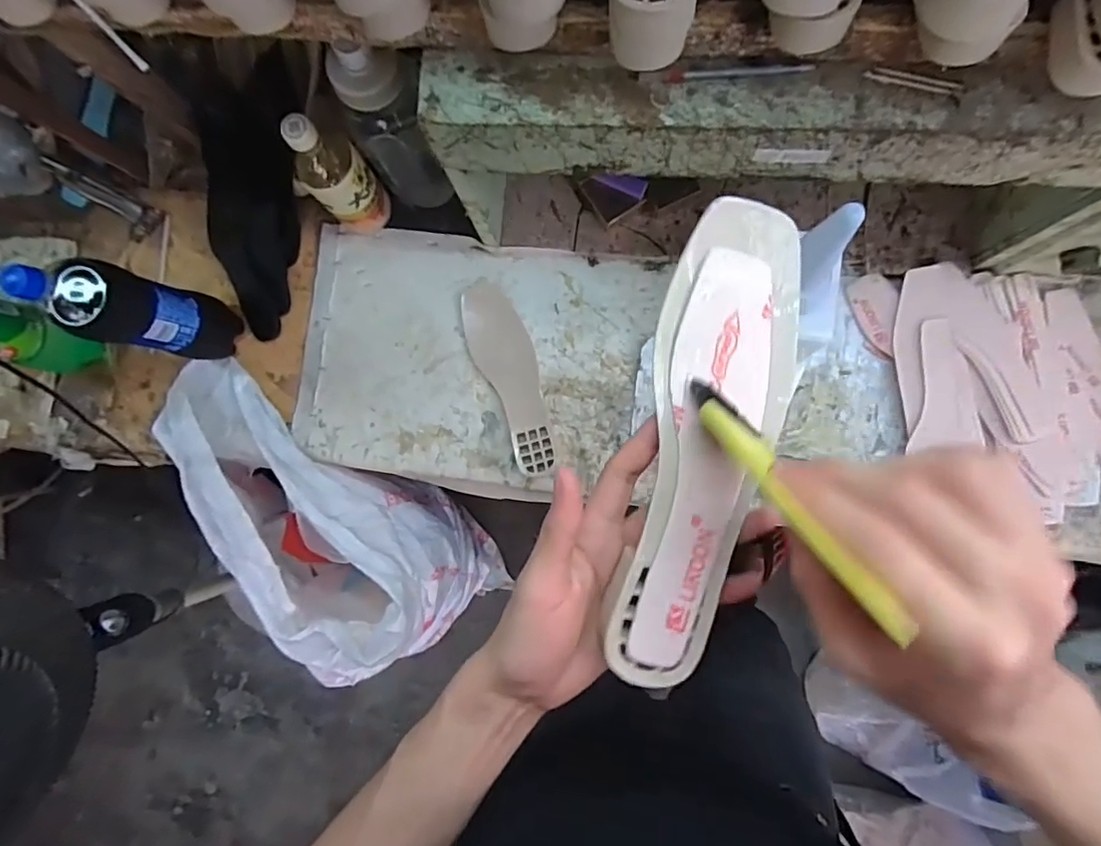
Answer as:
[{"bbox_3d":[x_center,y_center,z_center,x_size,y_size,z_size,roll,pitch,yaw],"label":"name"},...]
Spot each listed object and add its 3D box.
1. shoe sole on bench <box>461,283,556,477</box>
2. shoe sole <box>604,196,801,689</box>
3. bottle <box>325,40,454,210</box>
[{"bbox_3d":[-0.049,-0.055,0.699,0.071,0.022,0.243,-21,87,5],"label":"shoe sole on bench"},{"bbox_3d":[0.081,0.013,0.293,0.068,0.014,0.246,12,90,6],"label":"shoe sole"},{"bbox_3d":[-0.170,-0.308,0.630,0.069,0.264,0.070,17,90,7],"label":"bottle"}]

